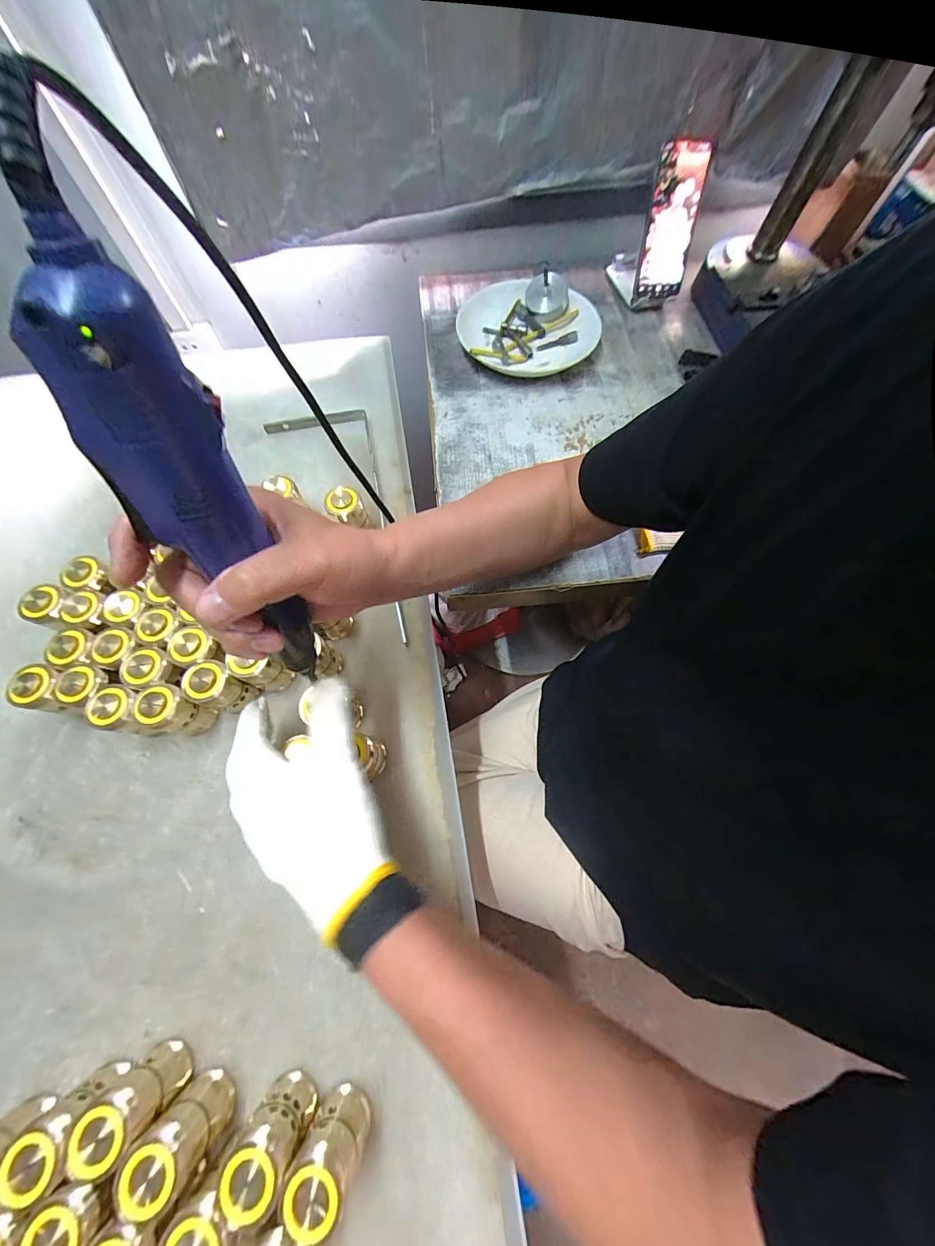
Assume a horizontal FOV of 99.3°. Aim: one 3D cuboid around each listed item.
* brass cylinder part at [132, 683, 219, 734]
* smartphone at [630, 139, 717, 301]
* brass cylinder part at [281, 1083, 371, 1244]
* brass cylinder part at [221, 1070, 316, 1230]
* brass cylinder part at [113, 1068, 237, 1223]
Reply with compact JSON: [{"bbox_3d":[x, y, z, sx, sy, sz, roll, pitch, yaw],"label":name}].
[{"bbox_3d":[-0.263,0.080,0.363,0.030,0.067,0.037,12,68,6],"label":"brass cylinder part"},{"bbox_3d":[0.273,-0.532,0.535,0.074,0.152,0.014,-15,50,-7],"label":"smartphone"},{"bbox_3d":[-0.089,0.345,0.260,0.036,0.064,0.033,-1,67,1],"label":"brass cylinder part"},{"bbox_3d":[-0.130,0.339,0.263,0.034,0.064,0.033,36,73,15],"label":"brass cylinder part"},{"bbox_3d":[-0.189,0.339,0.263,0.037,0.065,0.031,40,74,16],"label":"brass cylinder part"}]

